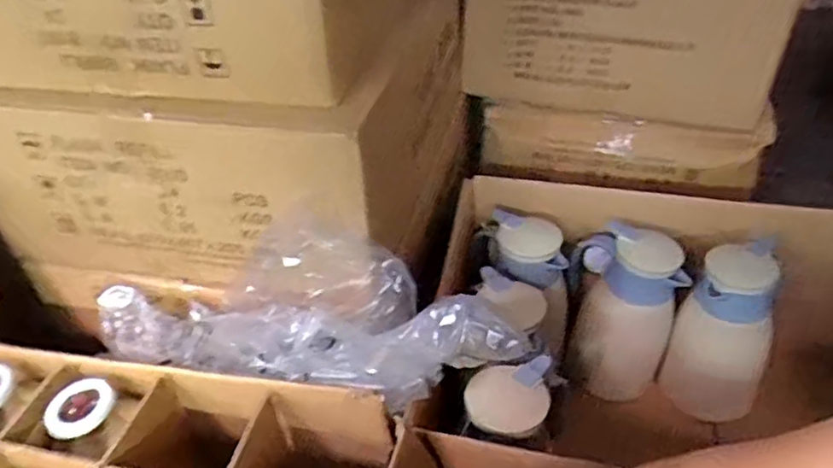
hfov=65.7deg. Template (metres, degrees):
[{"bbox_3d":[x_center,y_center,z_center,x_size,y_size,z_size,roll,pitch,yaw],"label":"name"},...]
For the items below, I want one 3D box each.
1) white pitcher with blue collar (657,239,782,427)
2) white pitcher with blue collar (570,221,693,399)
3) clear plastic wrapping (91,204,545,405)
[{"bbox_3d":[0.434,0.134,0.901,0.121,0.239,0.132,21,45,27],"label":"white pitcher with blue collar"},{"bbox_3d":[0.303,0.109,0.940,0.130,0.236,0.123,8,40,13],"label":"white pitcher with blue collar"},{"bbox_3d":[-0.126,0.083,0.631,0.459,0.123,0.176,0,39,4],"label":"clear plastic wrapping"}]

